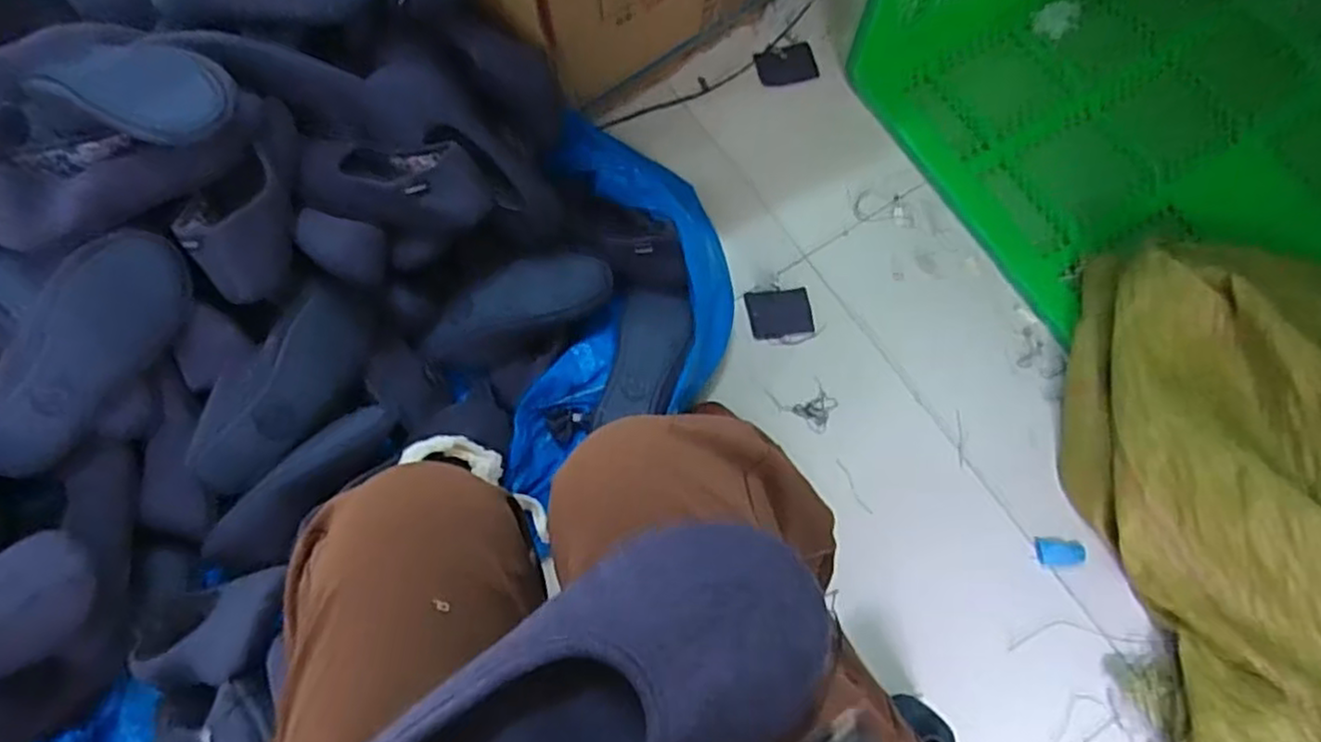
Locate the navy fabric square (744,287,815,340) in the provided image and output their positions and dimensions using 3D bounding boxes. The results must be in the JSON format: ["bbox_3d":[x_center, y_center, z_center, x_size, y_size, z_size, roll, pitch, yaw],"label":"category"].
[{"bbox_3d":[0.147,-0.071,0.897,0.076,0.004,0.061,-9,73,-3],"label":"navy fabric square"}]

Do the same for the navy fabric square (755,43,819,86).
[{"bbox_3d":[0.174,-0.424,1.008,0.081,0.010,0.061,-9,73,-3],"label":"navy fabric square"}]

